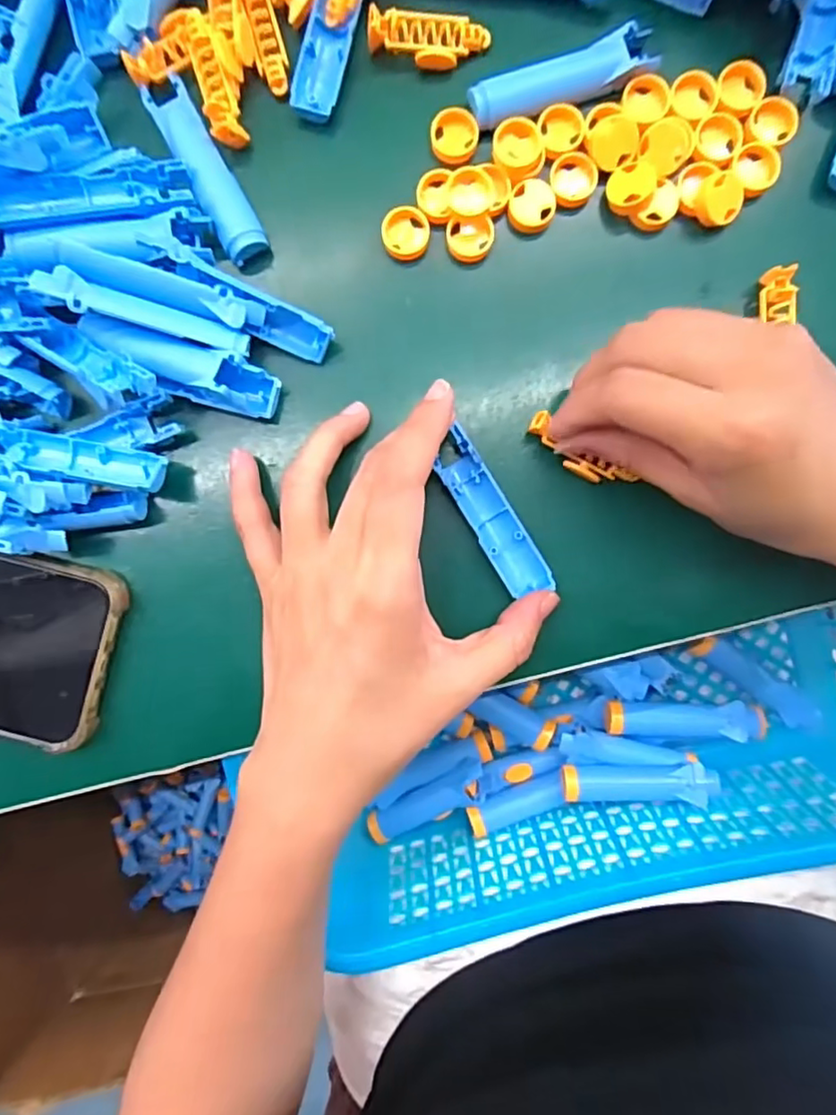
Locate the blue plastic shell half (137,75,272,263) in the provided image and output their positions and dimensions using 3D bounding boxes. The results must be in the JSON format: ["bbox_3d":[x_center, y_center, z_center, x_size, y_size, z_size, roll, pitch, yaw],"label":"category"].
[{"bbox_3d":[-0.086,-0.158,0.249,0.017,0.013,0.078,-29,94,2],"label":"blue plastic shell half"}]

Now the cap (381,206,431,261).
[{"bbox_3d":[-0.005,-0.134,0.253,0.019,0.009,0.019,0,94,0],"label":"cap"}]

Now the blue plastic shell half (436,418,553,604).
[{"bbox_3d":[0.029,-0.017,0.248,0.019,0.007,0.072,-30,92,2],"label":"blue plastic shell half"}]

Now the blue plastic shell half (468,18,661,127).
[{"bbox_3d":[0.059,-0.192,0.245,0.076,0.009,0.017,-21,94,1],"label":"blue plastic shell half"}]

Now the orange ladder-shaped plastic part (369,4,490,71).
[{"bbox_3d":[0.004,-0.210,0.248,0.048,0.017,0.017,-4,94,0],"label":"orange ladder-shaped plastic part"}]

